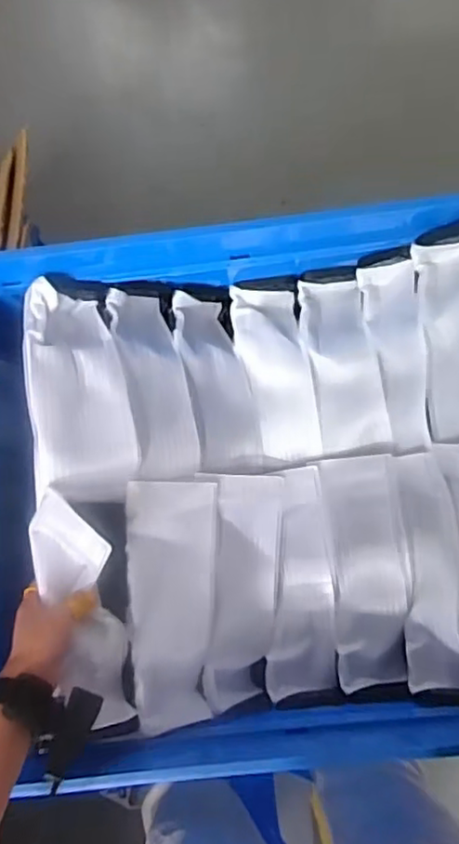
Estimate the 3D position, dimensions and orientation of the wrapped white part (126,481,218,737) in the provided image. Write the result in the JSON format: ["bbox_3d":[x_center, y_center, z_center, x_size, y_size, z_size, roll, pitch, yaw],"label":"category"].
[{"bbox_3d":[-0.056,0.185,0.659,0.094,0.021,0.241,2,77,-21],"label":"wrapped white part"}]

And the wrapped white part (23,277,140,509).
[{"bbox_3d":[-0.149,-0.029,0.669,0.121,0.061,0.223,-4,87,-11],"label":"wrapped white part"}]

